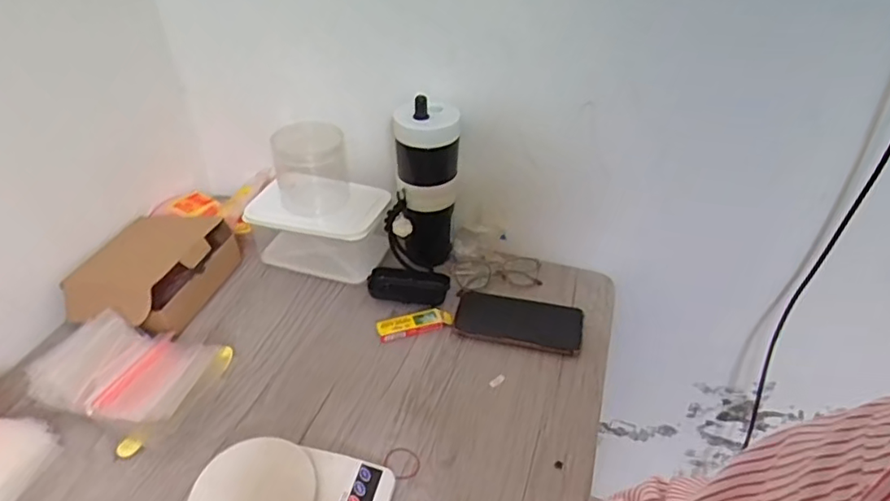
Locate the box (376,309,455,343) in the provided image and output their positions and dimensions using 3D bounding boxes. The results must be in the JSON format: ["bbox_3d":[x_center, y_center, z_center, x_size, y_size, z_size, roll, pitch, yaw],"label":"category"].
[{"bbox_3d":[-0.038,0.097,0.732,0.099,0.017,0.030,-12,40,-13],"label":"box"}]

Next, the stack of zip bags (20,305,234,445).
[{"bbox_3d":[-0.360,0.137,0.645,0.189,0.040,0.134,15,48,13],"label":"stack of zip bags"}]

